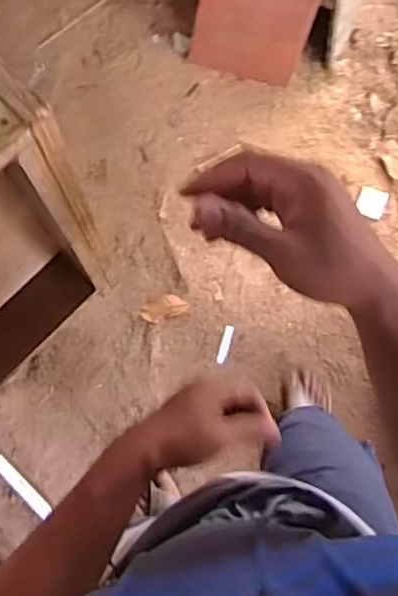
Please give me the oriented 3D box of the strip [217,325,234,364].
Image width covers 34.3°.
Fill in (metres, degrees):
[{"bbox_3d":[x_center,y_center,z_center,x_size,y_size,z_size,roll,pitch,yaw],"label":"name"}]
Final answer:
[{"bbox_3d":[0.065,0.114,1.588,0.023,0.007,0.093,15,80,2],"label":"strip"}]

